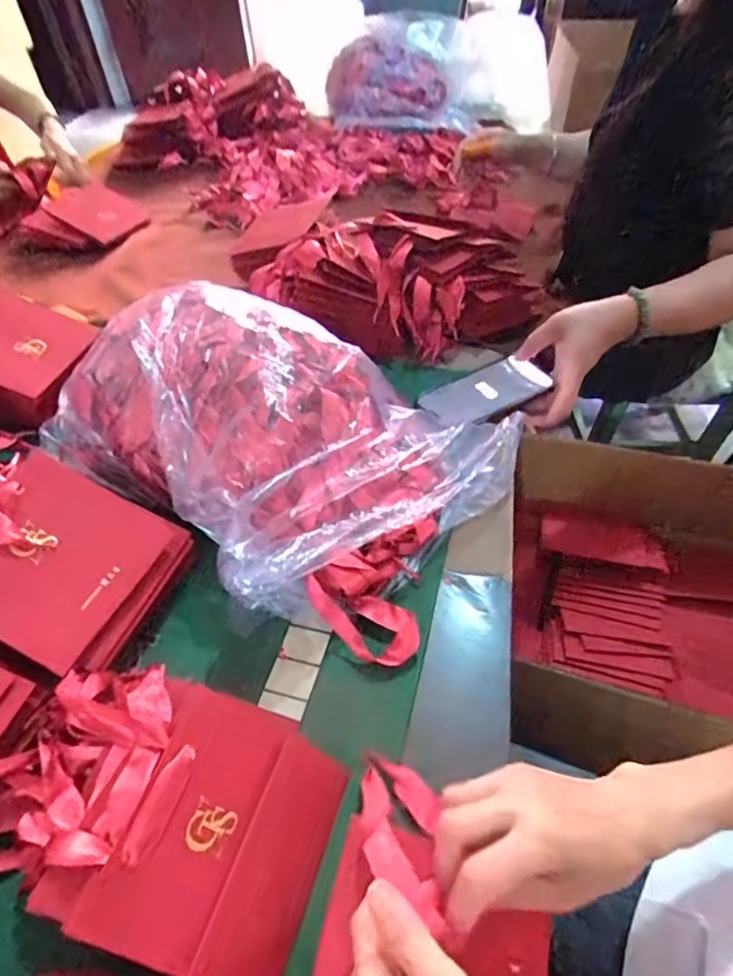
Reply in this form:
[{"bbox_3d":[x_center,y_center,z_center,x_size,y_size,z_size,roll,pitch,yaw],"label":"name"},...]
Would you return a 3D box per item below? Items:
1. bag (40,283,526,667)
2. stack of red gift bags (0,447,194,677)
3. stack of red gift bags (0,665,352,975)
[{"bbox_3d":[-0.111,-0.052,0.542,0.445,0.131,0.274,21,53,20],"label":"bag"},{"bbox_3d":[-0.261,0.053,0.461,0.179,0.032,0.146,33,57,-7],"label":"stack of red gift bags"},{"bbox_3d":[-0.145,0.205,0.372,0.237,0.081,0.149,13,51,14],"label":"stack of red gift bags"}]

